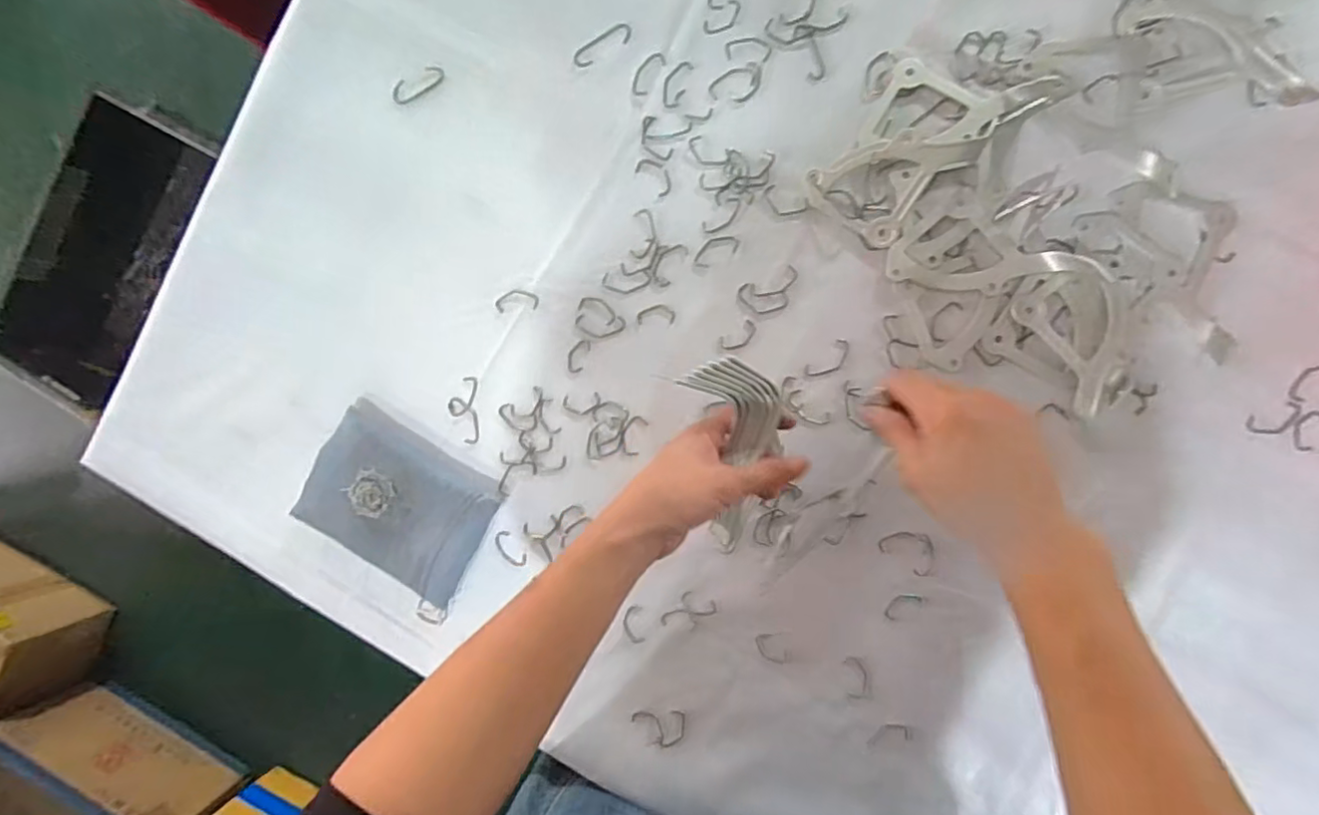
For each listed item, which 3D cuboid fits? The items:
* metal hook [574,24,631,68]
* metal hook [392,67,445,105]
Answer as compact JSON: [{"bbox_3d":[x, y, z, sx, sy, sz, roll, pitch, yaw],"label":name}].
[{"bbox_3d":[-0.051,-0.317,0.527,0.055,0.004,0.020,-27,88,7],"label":"metal hook"},{"bbox_3d":[-0.219,-0.293,0.545,0.051,0.005,0.019,-22,89,8],"label":"metal hook"}]

